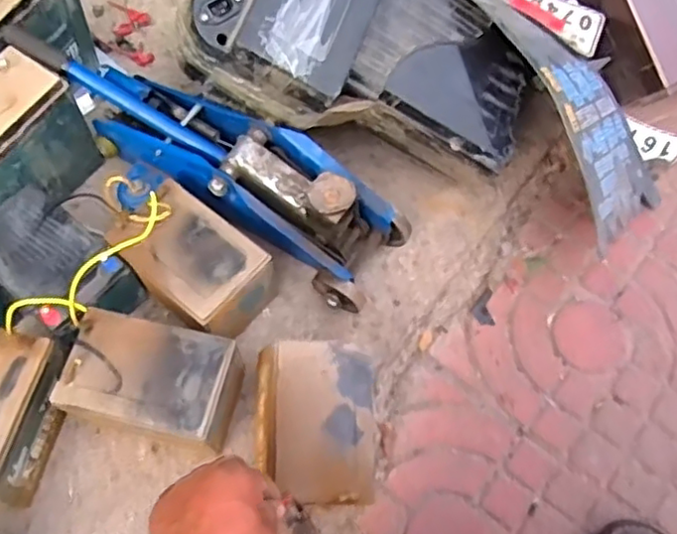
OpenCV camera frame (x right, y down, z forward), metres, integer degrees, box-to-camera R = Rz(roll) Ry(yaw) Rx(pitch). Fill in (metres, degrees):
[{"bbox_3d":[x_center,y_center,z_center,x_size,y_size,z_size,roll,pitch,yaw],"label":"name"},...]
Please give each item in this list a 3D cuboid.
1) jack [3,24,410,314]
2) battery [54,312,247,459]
[{"bbox_3d":[-0.143,-0.122,0.716,0.434,0.134,0.128,28,67,14],"label":"jack"},{"bbox_3d":[-0.179,0.119,0.650,0.156,0.106,0.101,10,64,6],"label":"battery"}]

